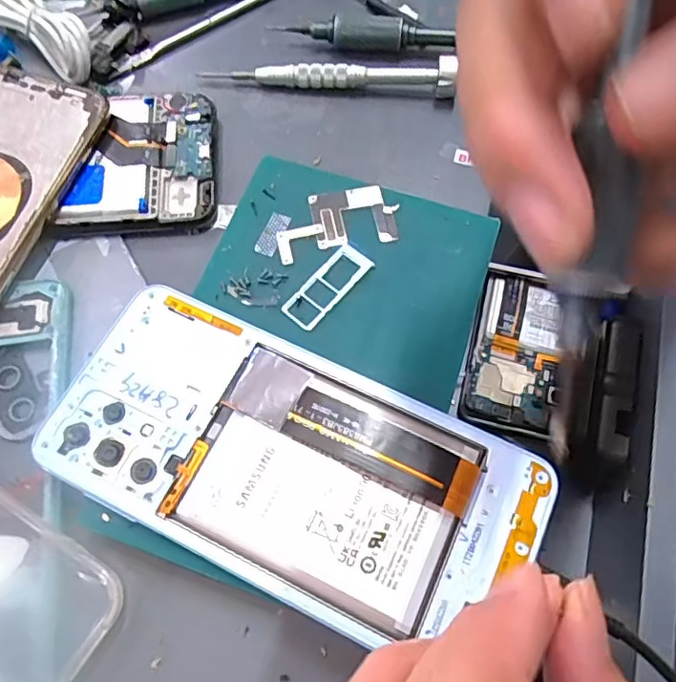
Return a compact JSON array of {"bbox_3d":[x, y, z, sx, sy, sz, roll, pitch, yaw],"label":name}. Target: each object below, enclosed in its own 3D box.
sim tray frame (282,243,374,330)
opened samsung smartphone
[{"bbox_3d":[-0.004,-0.022,0.222,0.015,0.004,0.040,38,72,16],"label":"sim tray frame"},{"bbox_3d":[-0.015,0.039,0.187,0.158,0.009,0.076,24,66,8],"label":"opened samsung smartphone"}]

